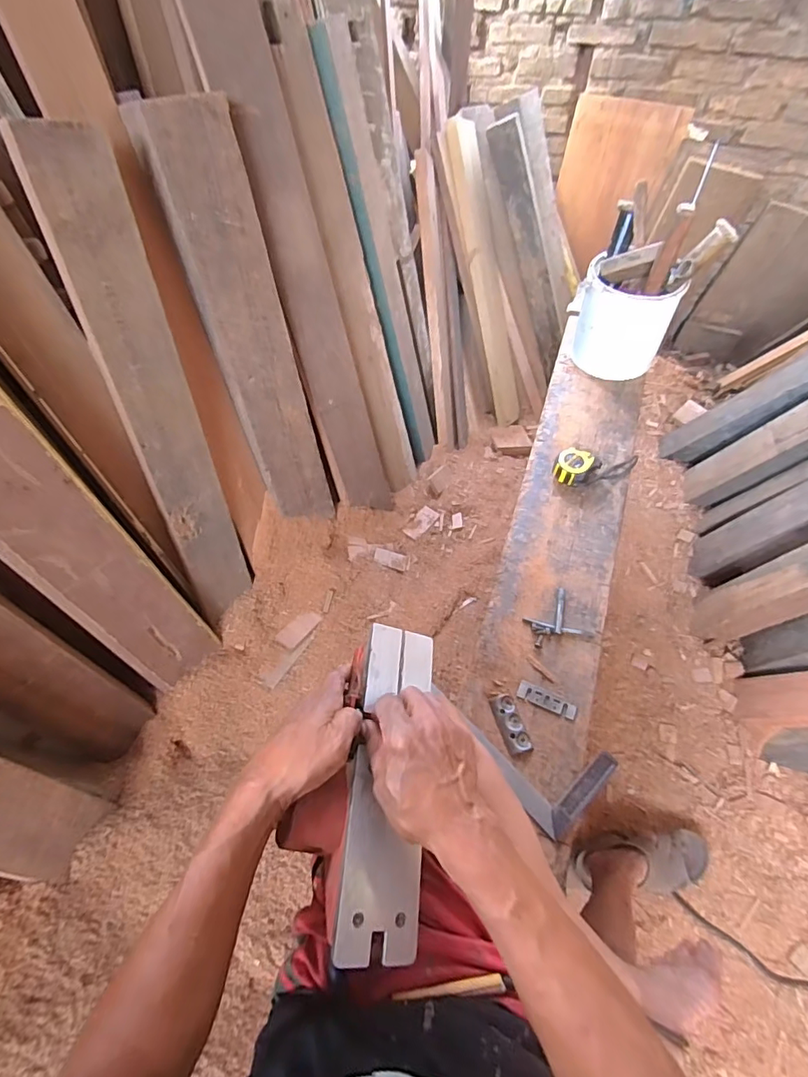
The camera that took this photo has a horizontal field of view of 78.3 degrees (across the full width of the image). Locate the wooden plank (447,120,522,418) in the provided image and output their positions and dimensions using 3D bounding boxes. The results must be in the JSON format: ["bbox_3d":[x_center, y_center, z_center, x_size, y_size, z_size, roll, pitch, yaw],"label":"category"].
[{"bbox_3d":[0.249,-0.773,1.521,0.115,0.844,0.038,-19,23,-9],"label":"wooden plank"}]

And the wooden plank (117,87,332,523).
[{"bbox_3d":[-0.262,-0.324,0.901,0.131,0.709,0.033,-35,46,-28],"label":"wooden plank"}]

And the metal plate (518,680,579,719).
[{"bbox_3d":[0.205,0.231,0.710,0.082,0.004,0.024,22,63,14],"label":"metal plate"}]

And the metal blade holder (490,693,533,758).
[{"bbox_3d":[0.150,0.260,0.695,0.035,0.008,0.080,-17,61,-8],"label":"metal blade holder"}]

